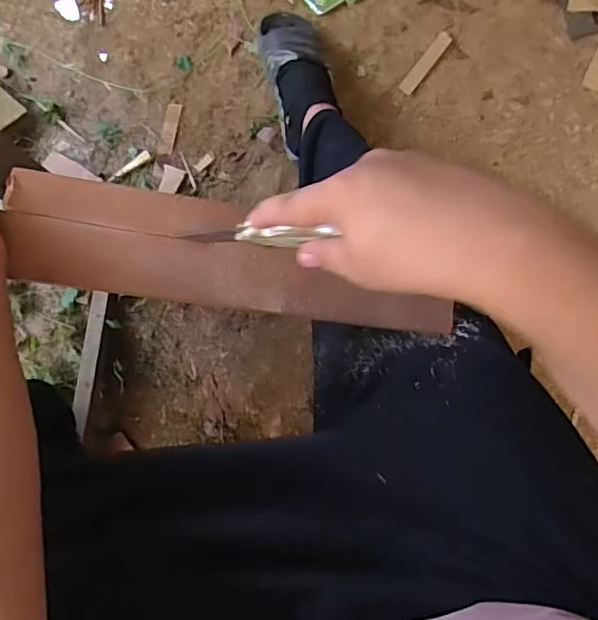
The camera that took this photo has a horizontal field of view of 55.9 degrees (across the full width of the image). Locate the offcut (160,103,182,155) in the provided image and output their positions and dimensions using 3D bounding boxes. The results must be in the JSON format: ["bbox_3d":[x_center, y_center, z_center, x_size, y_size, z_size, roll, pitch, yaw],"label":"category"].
[{"bbox_3d":[-0.244,-0.345,1.071,0.027,0.004,0.102,10,79,1],"label":"offcut"}]

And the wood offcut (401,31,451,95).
[{"bbox_3d":[0.237,-0.457,1.042,0.025,0.011,0.139,37,81,6],"label":"wood offcut"}]

